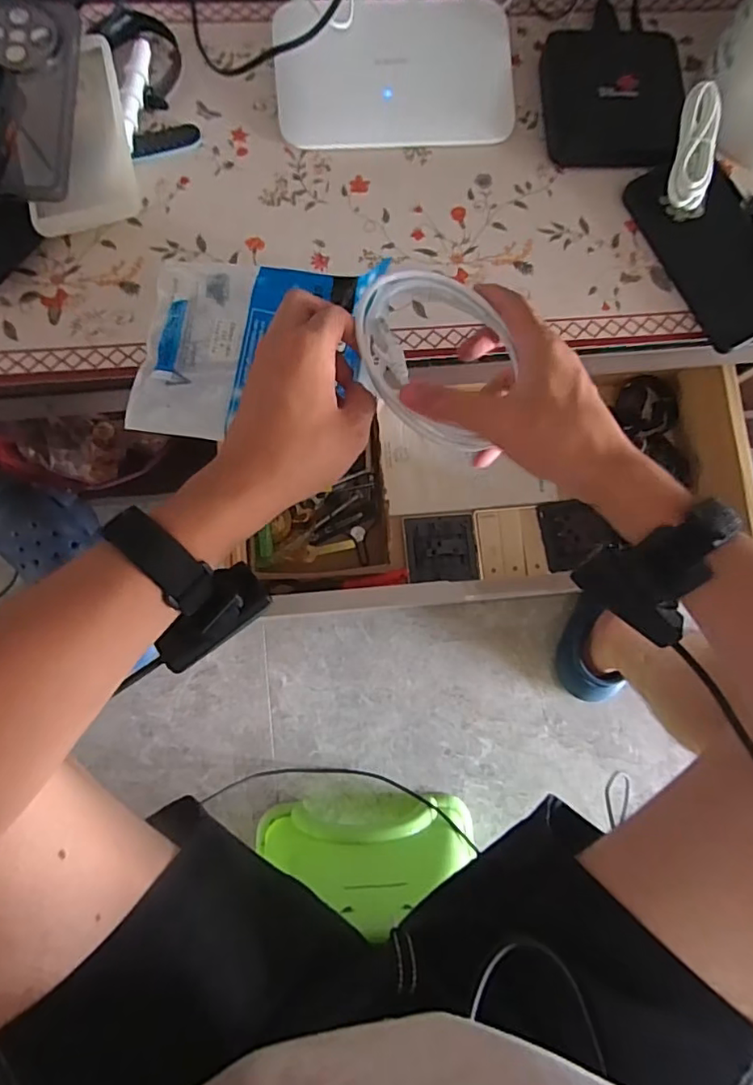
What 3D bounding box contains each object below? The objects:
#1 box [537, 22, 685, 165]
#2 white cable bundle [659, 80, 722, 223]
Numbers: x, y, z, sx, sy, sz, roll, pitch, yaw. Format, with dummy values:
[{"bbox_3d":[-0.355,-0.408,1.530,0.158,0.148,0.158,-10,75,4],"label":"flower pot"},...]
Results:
[{"bbox_3d":[0.198,-0.382,0.466,0.110,0.030,0.122,3,81,-3],"label":"box"},{"bbox_3d":[0.259,-0.320,0.446,0.033,0.026,0.096,6,97,-2],"label":"white cable bundle"}]

